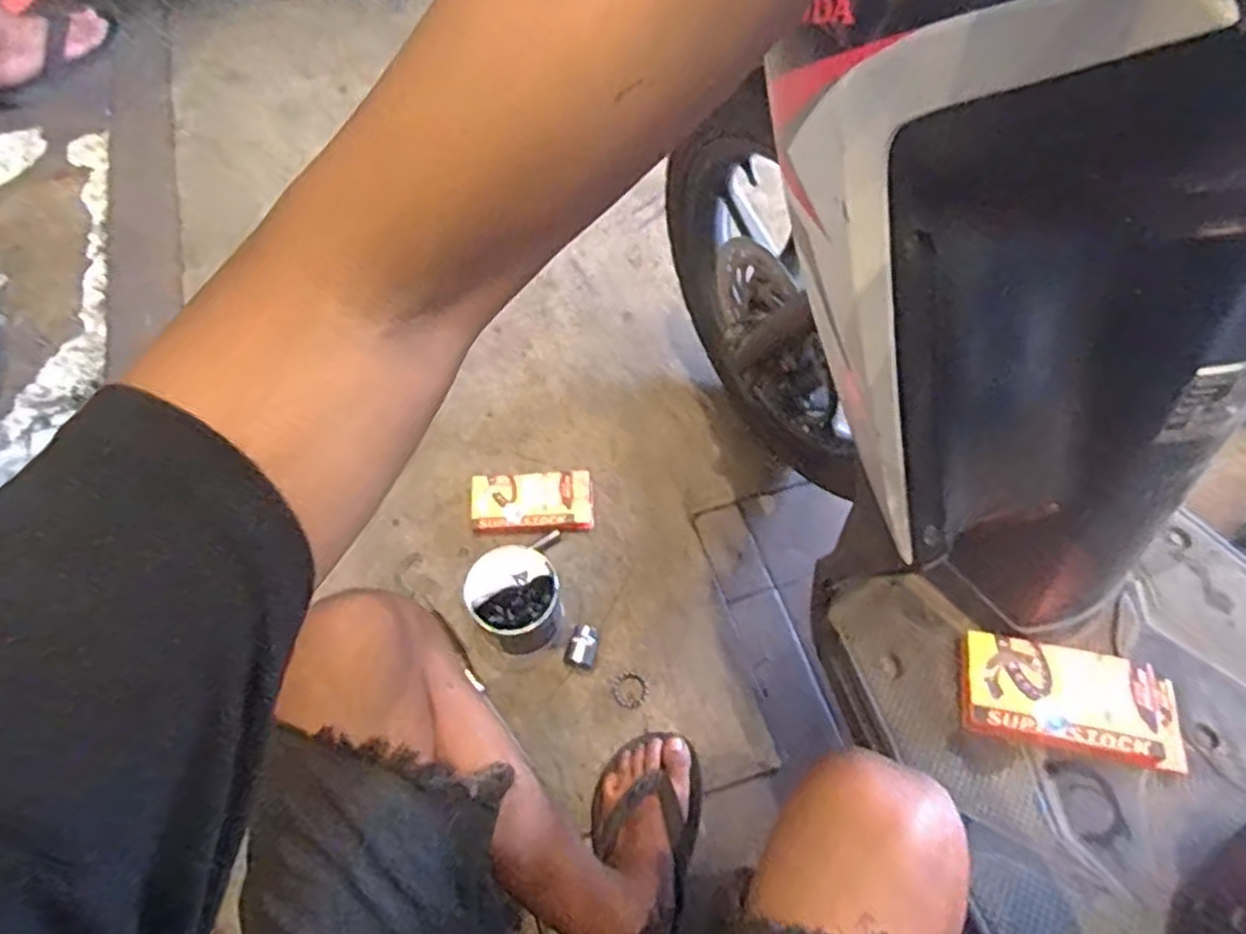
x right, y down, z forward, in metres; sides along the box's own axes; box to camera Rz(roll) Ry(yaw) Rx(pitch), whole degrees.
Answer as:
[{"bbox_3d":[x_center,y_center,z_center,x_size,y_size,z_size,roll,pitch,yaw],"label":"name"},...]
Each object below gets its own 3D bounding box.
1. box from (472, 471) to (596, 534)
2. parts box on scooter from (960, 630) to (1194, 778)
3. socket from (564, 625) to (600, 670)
[{"bbox_3d":[-0.122,0.047,1.029,0.163,0.025,0.084,1,61,1],"label":"box"},{"bbox_3d":[0.345,0.176,0.582,0.160,0.022,0.080,10,62,6],"label":"parts box on scooter"},{"bbox_3d":[-0.048,0.220,0.933,0.036,0.026,0.048,18,63,10],"label":"socket"}]

